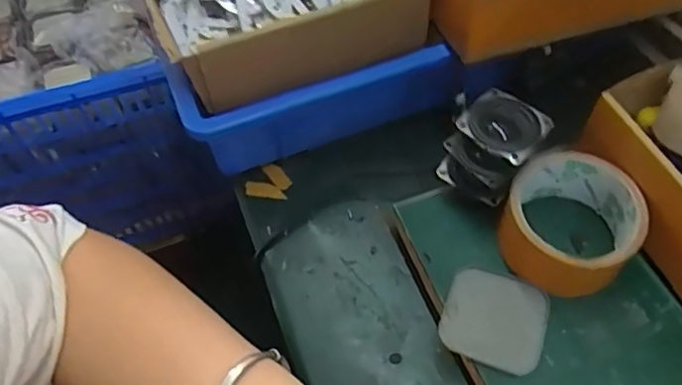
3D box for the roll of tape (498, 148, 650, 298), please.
[{"bbox_3d":[0.158,0.021,0.402,0.085,0.051,0.092,-1,54,2],"label":"roll of tape"}]

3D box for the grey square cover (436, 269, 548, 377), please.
[{"bbox_3d":[0.105,0.084,0.394,0.065,0.006,0.065,17,56,14],"label":"grey square cover"}]

